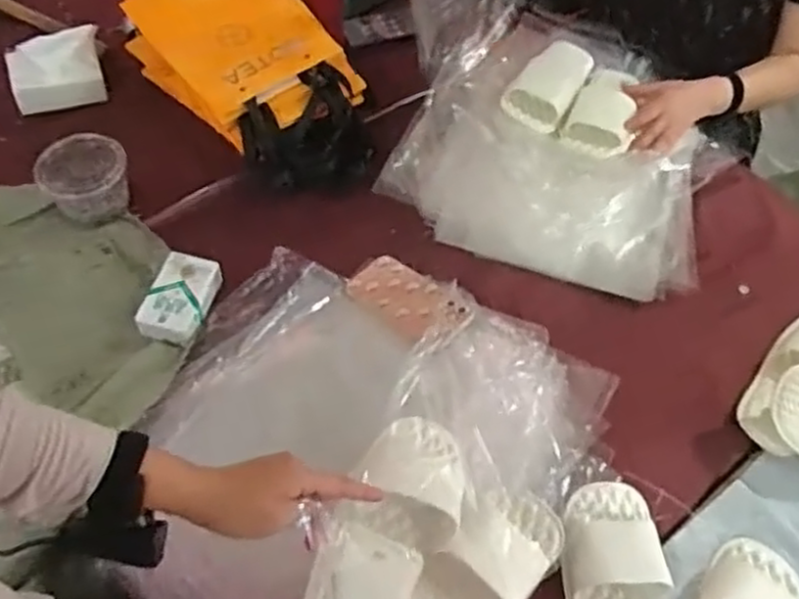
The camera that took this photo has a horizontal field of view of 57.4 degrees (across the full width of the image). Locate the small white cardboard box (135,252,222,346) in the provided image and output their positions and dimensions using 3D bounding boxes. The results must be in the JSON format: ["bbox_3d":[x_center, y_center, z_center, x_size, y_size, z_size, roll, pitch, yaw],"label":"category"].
[{"bbox_3d":[-0.274,0.000,0.912,0.072,0.036,0.111,13,56,6],"label":"small white cardboard box"}]

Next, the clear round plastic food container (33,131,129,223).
[{"bbox_3d":[-0.429,-0.164,0.998,0.117,0.073,0.100,-23,60,-18],"label":"clear round plastic food container"}]

